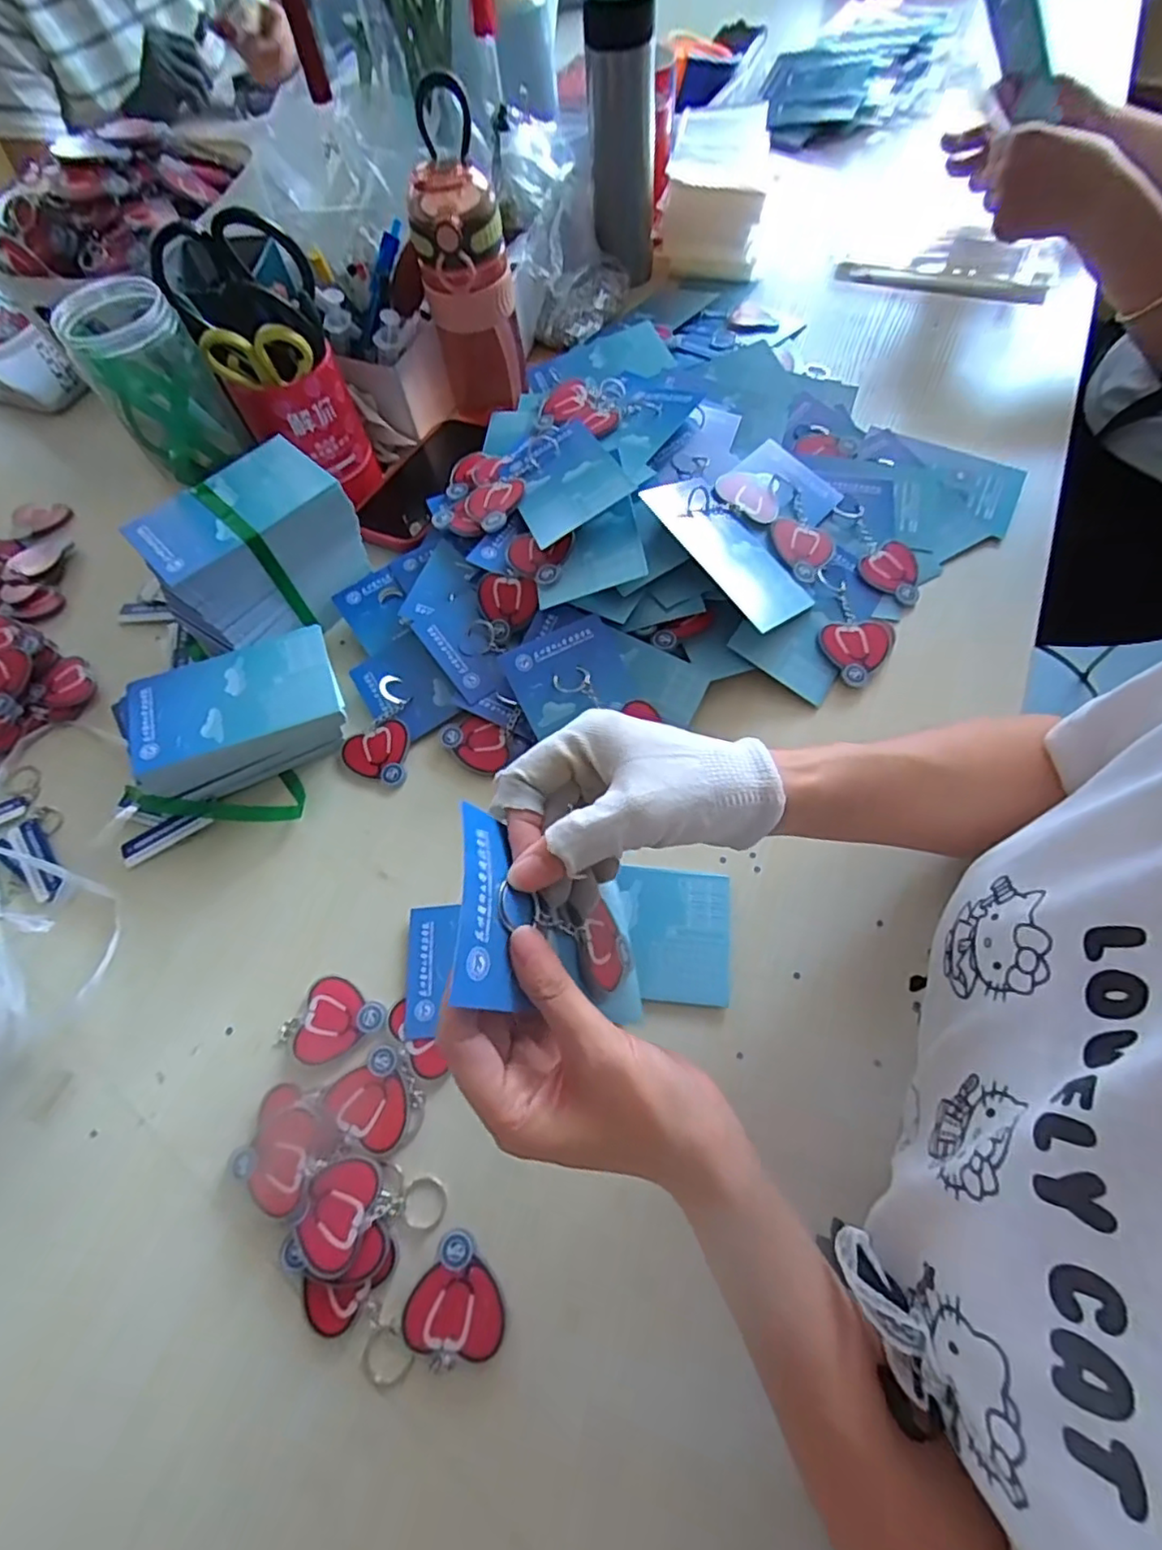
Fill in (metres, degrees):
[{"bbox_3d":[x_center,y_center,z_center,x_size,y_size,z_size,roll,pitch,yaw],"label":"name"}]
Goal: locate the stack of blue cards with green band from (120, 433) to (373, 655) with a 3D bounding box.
[{"bbox_3d":[-0.245,-0.168,0.495,0.097,0.087,0.147,40,72,21],"label":"stack of blue cards with green band"}]

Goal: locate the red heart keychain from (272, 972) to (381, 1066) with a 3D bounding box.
[{"bbox_3d":[-0.152,0.151,0.391,0.049,0.004,0.049,28,69,18],"label":"red heart keychain"}]

